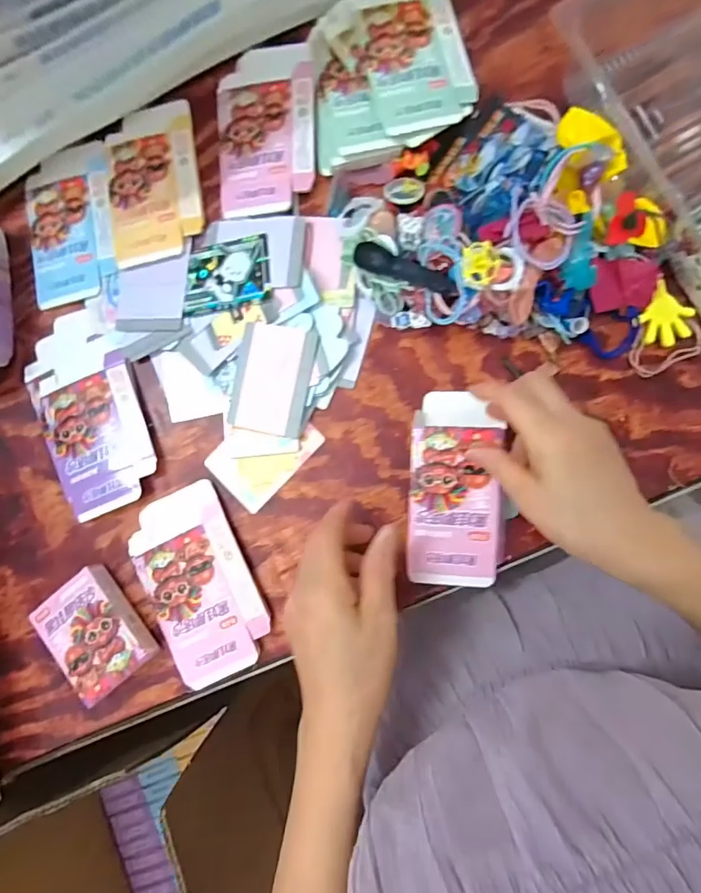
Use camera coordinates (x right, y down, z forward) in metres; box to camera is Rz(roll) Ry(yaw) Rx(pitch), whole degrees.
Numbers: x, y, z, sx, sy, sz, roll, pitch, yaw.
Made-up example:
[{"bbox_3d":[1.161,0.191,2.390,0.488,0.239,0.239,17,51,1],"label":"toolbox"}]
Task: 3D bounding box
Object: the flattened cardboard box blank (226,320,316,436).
[{"bbox_3d":[-0.066,-0.056,0.404,0.063,0.005,0.088,11,89,6],"label":"flattened cardboard box blank"}]

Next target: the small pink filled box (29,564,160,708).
[{"bbox_3d":[-0.211,0.155,0.404,0.067,0.024,0.090,-40,82,3],"label":"small pink filled box"}]

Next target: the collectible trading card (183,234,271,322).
[{"bbox_3d":[-0.107,-0.145,0.419,0.076,0.008,0.069,-5,85,7],"label":"collectible trading card"}]

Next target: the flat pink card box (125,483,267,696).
[{"bbox_3d":[-0.127,0.113,0.404,0.089,0.011,0.152,-27,83,4],"label":"flat pink card box"}]

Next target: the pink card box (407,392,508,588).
[{"bbox_3d":[0.080,0.030,0.374,0.070,0.022,0.148,-1,83,7],"label":"pink card box"}]

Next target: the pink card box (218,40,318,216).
[{"bbox_3d":[-0.075,-0.279,0.426,0.088,0.008,0.148,-3,85,7],"label":"pink card box"}]

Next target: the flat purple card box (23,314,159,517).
[{"bbox_3d":[-0.230,-0.031,0.428,0.092,0.009,0.176,-23,83,5],"label":"flat purple card box"}]

